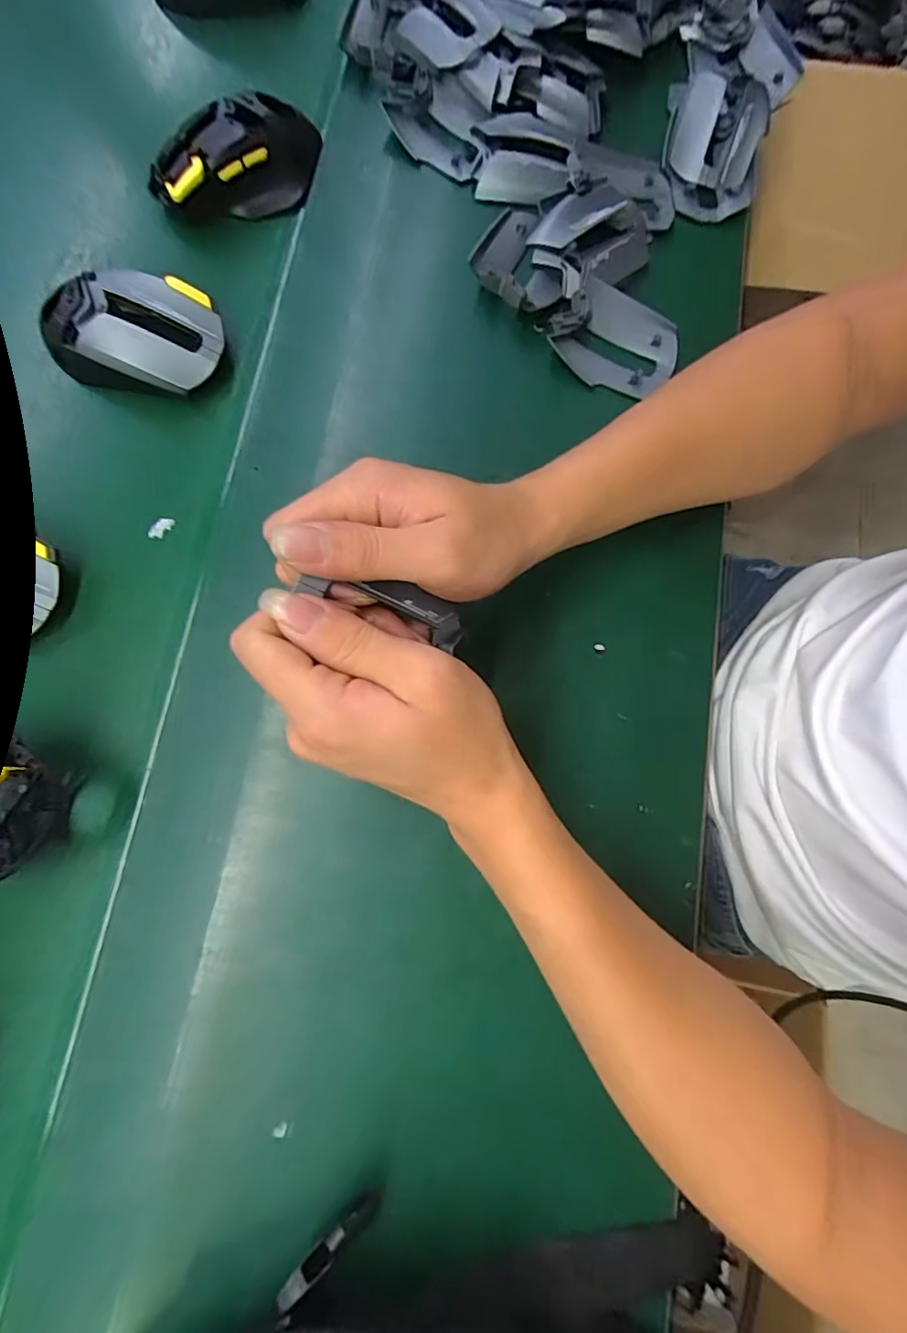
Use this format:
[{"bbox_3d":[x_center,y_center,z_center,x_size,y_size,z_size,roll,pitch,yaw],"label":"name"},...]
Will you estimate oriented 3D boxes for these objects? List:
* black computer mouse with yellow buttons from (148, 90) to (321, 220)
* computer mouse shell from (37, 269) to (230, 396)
[{"bbox_3d":[-0.146,-0.337,0.366,0.110,0.039,0.057,-13,79,-3],"label":"black computer mouse with yellow buttons"},{"bbox_3d":[-0.195,-0.204,0.335,0.102,0.035,0.071,2,79,0],"label":"computer mouse shell"}]

